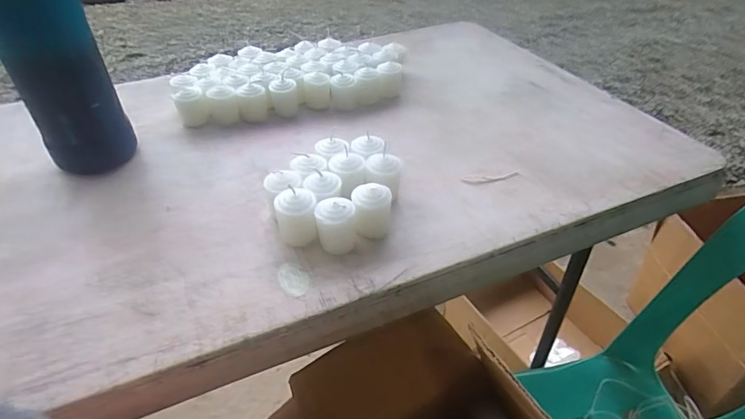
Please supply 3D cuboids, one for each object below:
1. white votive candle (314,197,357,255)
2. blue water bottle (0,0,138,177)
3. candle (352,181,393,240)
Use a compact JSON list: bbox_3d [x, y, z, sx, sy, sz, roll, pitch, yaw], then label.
[{"bbox_3d":[-0.034,0.014,0.428,0.035,0.051,0.031,-6,40,-7],"label":"white votive candle"},{"bbox_3d":[-0.325,-0.166,0.468,0.071,0.285,0.091,26,46,28],"label":"blue water bottle"},{"bbox_3d":[0.000,0.001,0.439,0.037,0.051,0.037,-7,40,-8],"label":"candle"}]

